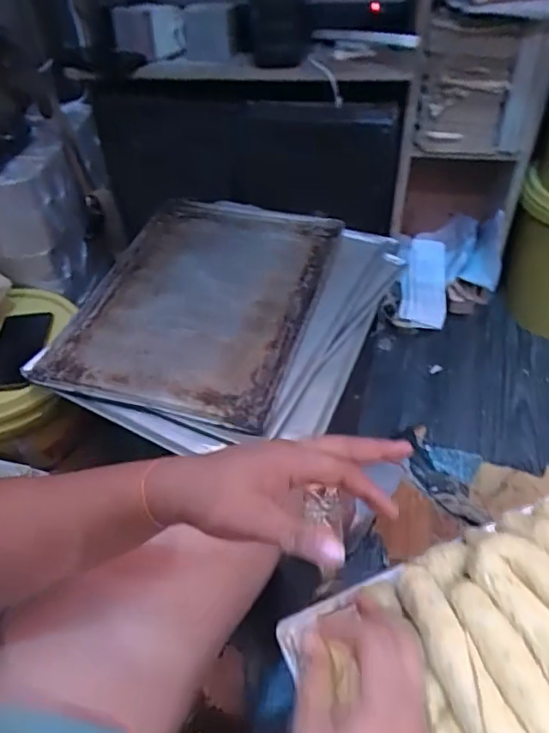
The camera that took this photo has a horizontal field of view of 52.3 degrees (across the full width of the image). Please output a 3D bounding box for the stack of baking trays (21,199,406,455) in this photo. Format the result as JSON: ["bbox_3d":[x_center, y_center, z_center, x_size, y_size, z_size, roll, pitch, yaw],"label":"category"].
[{"bbox_3d":[-0.082,-0.096,0.844,0.451,0.051,0.488,14,45,20],"label":"stack of baking trays"}]

